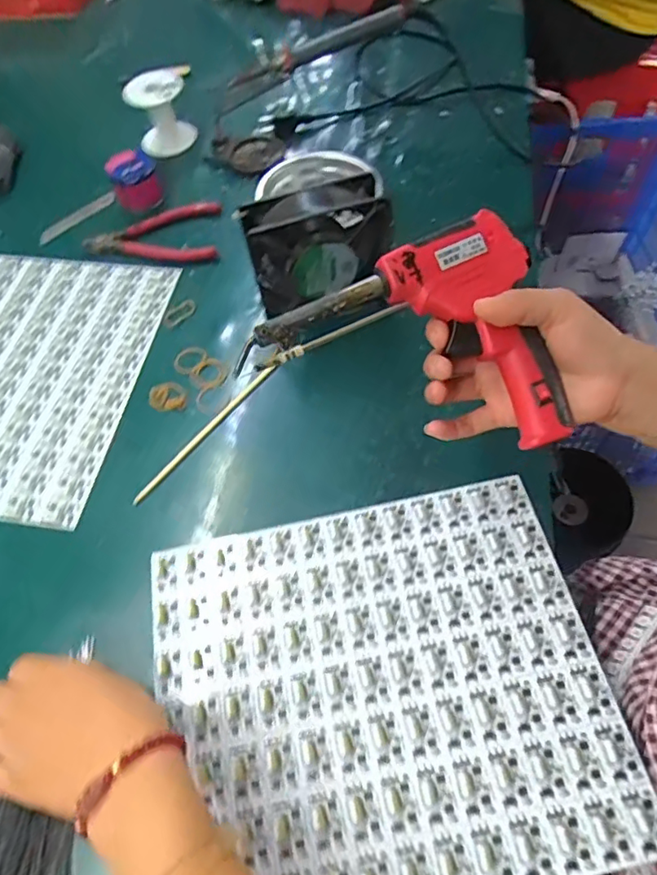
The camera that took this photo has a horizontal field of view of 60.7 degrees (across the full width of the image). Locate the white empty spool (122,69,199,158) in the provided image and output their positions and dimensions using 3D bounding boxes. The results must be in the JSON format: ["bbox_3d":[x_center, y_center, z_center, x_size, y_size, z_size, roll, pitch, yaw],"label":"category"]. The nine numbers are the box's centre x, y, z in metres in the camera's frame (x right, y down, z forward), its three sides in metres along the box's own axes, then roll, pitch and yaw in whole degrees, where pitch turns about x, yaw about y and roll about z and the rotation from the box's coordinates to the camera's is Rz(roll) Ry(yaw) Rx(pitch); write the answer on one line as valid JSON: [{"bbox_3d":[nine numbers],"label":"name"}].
[{"bbox_3d":[-0.200,-0.387,0.680,0.070,0.077,0.064,-2,59,3],"label":"white empty spool"}]

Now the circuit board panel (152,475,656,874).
[{"bbox_3d":[0.031,0.161,0.372,0.283,0.008,0.242,-11,59,-3],"label":"circuit board panel"}]

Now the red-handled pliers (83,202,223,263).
[{"bbox_3d":[-0.195,-0.222,0.615,0.146,0.017,0.085,-4,59,1],"label":"red-handled pliers"}]

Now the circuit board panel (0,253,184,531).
[{"bbox_3d":[-0.299,-0.065,0.536,0.240,0.009,0.291,7,59,8],"label":"circuit board panel"}]

